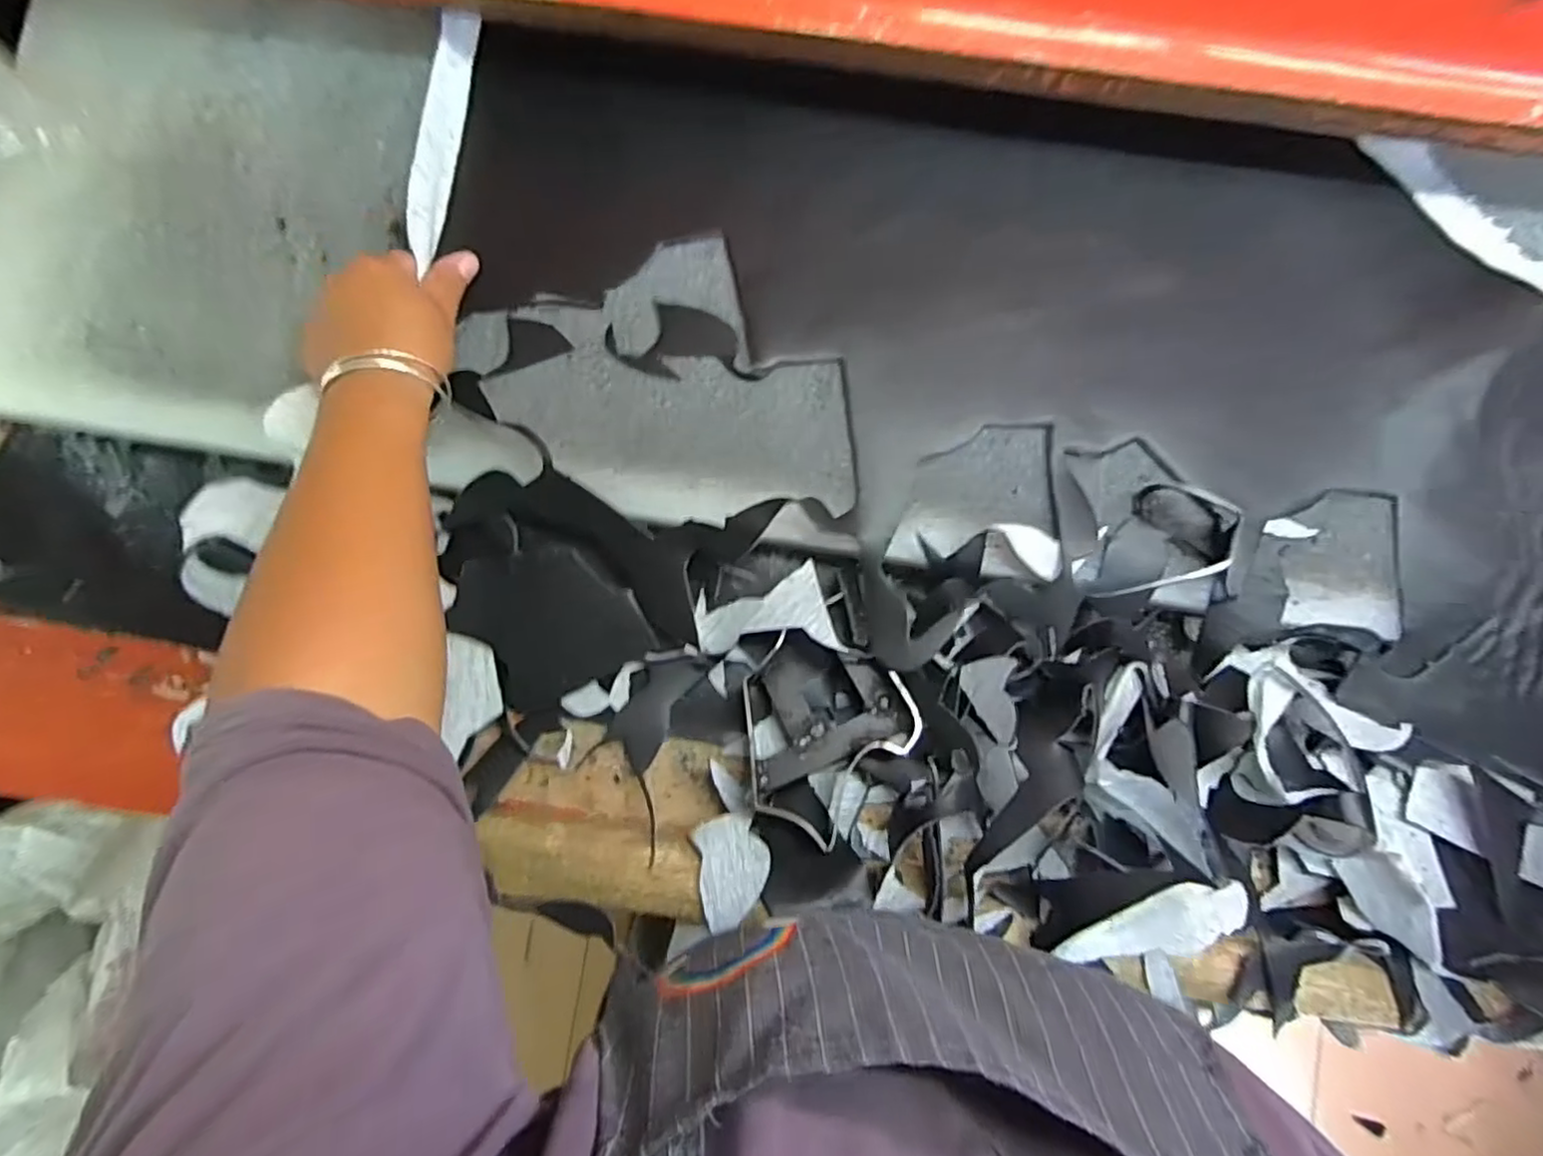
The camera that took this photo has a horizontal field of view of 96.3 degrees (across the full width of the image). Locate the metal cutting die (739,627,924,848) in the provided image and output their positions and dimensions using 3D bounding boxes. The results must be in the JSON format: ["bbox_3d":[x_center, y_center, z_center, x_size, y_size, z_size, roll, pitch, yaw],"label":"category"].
[{"bbox_3d":[0.027,0.095,0.434,0.100,0.027,0.110,38,90,2],"label":"metal cutting die"}]

